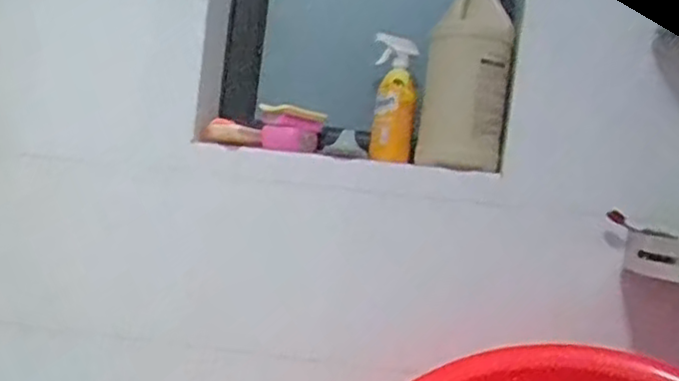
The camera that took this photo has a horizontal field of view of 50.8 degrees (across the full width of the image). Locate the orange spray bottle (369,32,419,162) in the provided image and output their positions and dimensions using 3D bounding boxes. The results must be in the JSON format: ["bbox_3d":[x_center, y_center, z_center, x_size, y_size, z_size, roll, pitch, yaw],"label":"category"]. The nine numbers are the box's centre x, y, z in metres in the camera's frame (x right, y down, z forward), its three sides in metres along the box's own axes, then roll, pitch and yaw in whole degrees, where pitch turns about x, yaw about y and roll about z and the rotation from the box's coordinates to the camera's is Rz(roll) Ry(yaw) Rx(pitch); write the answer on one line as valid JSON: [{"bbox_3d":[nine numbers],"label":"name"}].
[{"bbox_3d":[0.094,-0.155,1.227,0.080,0.202,0.084,8,2,11],"label":"orange spray bottle"}]

